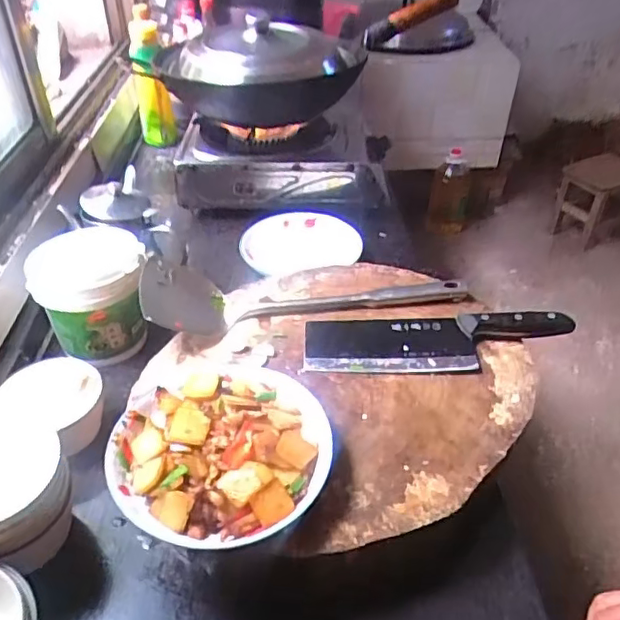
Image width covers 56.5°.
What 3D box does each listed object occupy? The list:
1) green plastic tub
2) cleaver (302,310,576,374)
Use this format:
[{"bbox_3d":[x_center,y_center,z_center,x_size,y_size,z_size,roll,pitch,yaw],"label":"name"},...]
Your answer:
[{"bbox_3d":[-0.264,-0.015,0.714,0.128,0.133,0.118,0,39,0],"label":"green plastic tub"},{"bbox_3d":[0.141,0.032,0.633,0.289,0.024,0.083,2,39,3],"label":"cleaver"}]

